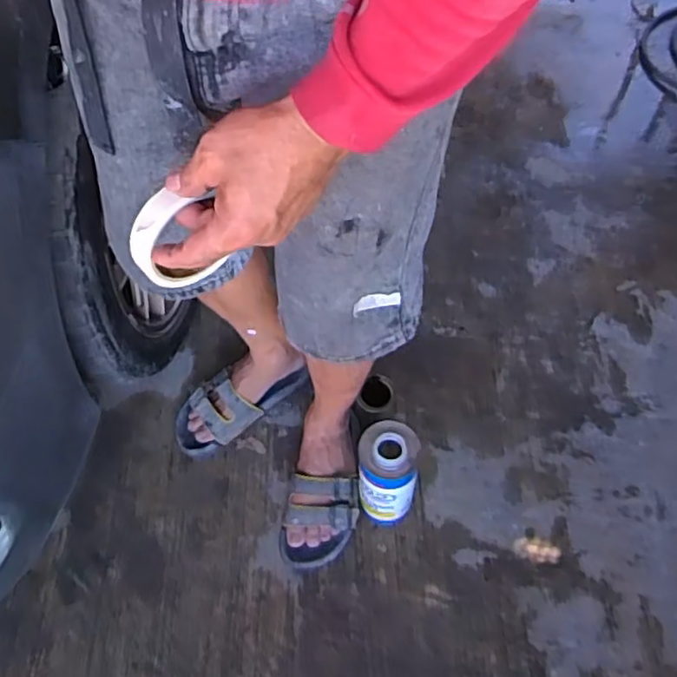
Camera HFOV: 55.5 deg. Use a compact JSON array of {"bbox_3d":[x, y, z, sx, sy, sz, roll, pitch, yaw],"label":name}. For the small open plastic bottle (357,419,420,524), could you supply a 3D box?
[{"bbox_3d":[0.069,0.202,0.942,0.082,0.206,0.086,-1,59,1],"label":"small open plastic bottle"}]

